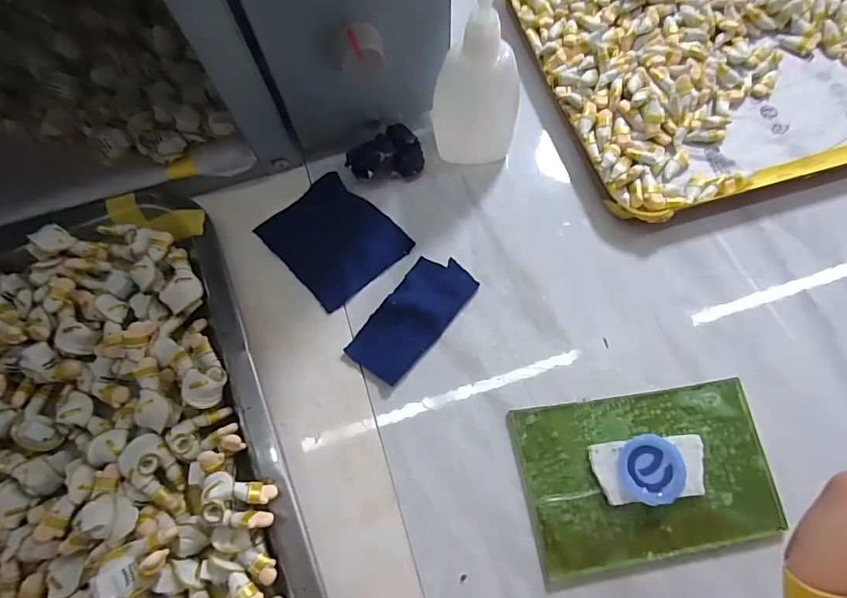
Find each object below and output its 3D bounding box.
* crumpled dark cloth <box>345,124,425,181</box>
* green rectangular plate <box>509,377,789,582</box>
[{"bbox_3d":[-0.021,-0.079,0.260,0.041,0.023,0.026,-20,71,-5],"label":"crumpled dark cloth"},{"bbox_3d":[0.096,0.075,0.204,0.101,0.012,0.067,-10,70,-1],"label":"green rectangular plate"}]

